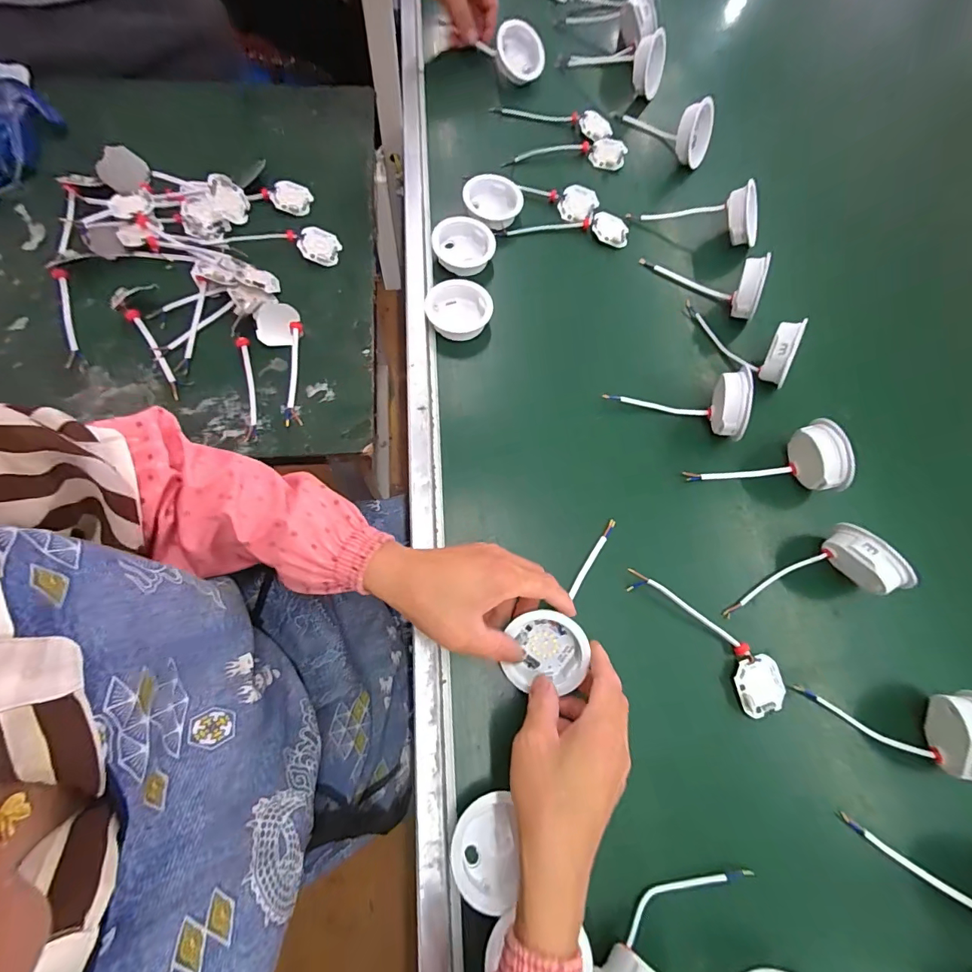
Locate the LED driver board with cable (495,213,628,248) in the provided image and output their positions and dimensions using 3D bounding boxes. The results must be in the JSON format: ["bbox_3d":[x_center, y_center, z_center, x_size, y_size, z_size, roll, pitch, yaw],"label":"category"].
[{"bbox_3d":[0.099,-0.328,0.565,0.167,0.014,0.042,4,69,-4],"label":"LED driver board with cable"}]

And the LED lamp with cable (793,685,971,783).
[{"bbox_3d":[0.343,0.198,0.362,0.121,0.070,0.070,9,68,-2],"label":"LED lamp with cable"}]

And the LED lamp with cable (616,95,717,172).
[{"bbox_3d":[0.243,-0.507,0.610,0.151,0.060,0.058,34,70,8],"label":"LED lamp with cable"}]

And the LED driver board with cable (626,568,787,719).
[{"bbox_3d":[0.203,0.134,0.402,0.049,0.023,0.166,-39,77,-18],"label":"LED driver board with cable"}]

